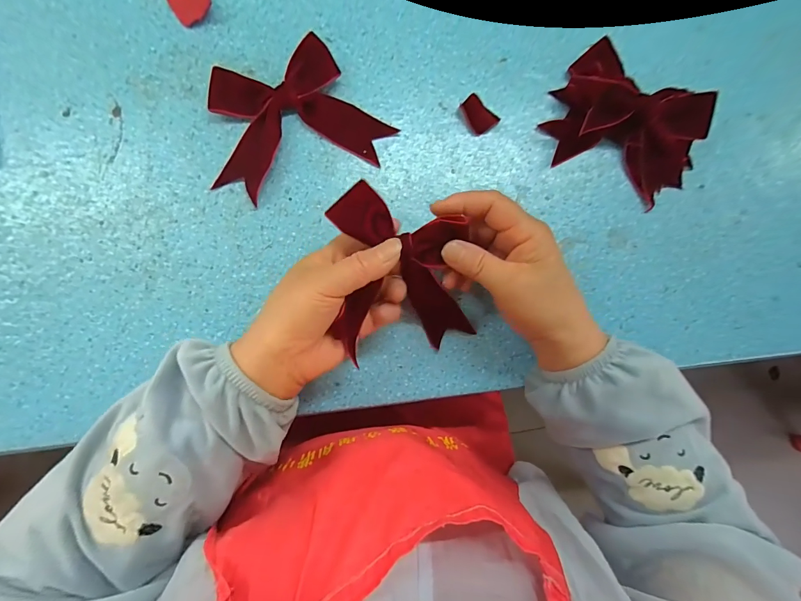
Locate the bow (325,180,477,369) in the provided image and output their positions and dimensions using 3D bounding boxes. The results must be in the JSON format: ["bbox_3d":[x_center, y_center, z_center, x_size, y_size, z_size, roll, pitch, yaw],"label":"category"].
[{"bbox_3d":[0.003,-0.021,0.293,0.102,0.070,0.118,-5,87,-6],"label":"bow"}]

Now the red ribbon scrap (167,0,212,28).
[{"bbox_3d":[-0.179,-0.254,0.327,0.033,0.004,0.030,0,87,-6],"label":"red ribbon scrap"}]

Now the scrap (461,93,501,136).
[{"bbox_3d":[0.070,-0.168,0.345,0.025,0.004,0.034,-43,92,-6],"label":"scrap"}]

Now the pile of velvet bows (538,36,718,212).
[{"bbox_3d":[0.209,-0.156,0.340,0.148,0.044,0.110,35,84,-3],"label":"pile of velvet bows"}]

